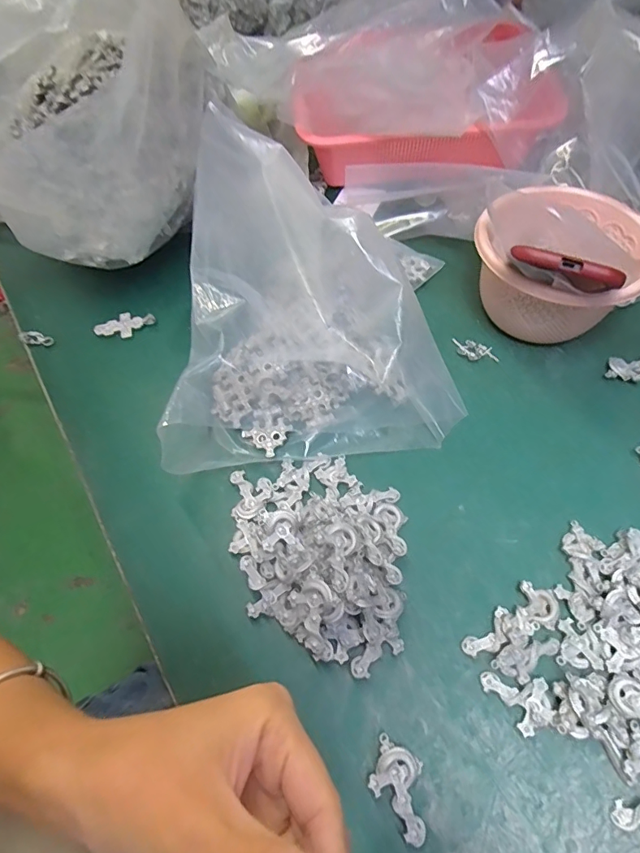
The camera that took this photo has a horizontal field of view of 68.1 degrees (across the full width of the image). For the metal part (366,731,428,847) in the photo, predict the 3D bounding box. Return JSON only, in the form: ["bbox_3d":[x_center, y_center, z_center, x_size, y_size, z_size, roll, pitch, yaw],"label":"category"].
[{"bbox_3d":[0.048,0.208,0.274,0.030,0.011,0.048,-35,64,-19],"label":"metal part"}]

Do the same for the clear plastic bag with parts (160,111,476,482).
[{"bbox_3d":[-0.018,-0.130,0.422,0.237,0.121,0.307,-8,58,-5],"label":"clear plastic bag with parts"}]

